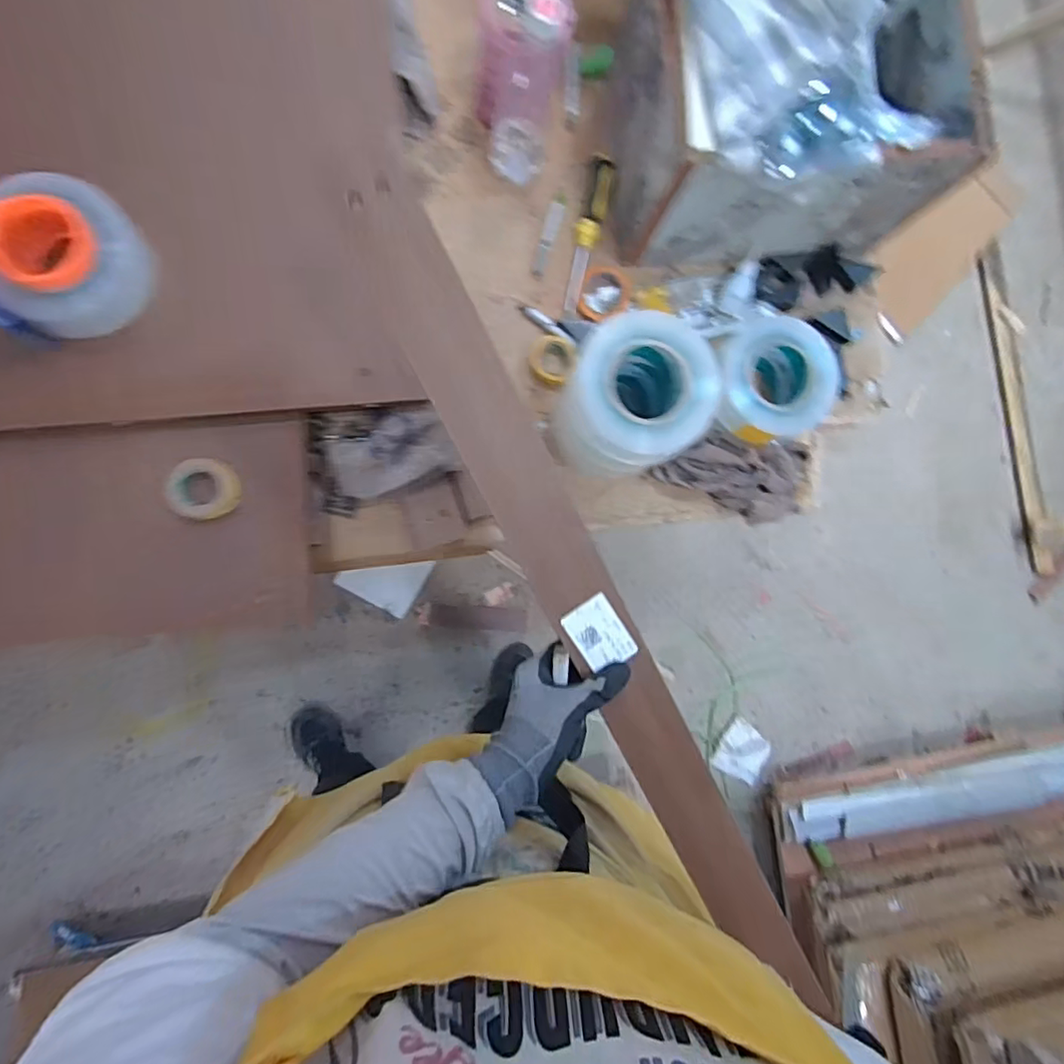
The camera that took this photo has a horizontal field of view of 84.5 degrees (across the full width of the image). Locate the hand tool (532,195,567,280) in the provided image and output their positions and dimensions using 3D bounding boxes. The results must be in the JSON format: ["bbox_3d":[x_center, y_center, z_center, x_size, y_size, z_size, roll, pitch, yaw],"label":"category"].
[{"bbox_3d":[0.021,-0.376,0.745,0.019,0.009,0.117,18,85,-6],"label":"hand tool"}]

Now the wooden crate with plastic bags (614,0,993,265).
[{"bbox_3d":[0.285,-0.482,0.636,0.339,0.249,0.263,-6,88,-8],"label":"wooden crate with plastic bags"}]

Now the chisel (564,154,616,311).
[{"bbox_3d":[0.070,-0.373,0.741,0.032,0.031,0.187,12,85,-6],"label":"chisel"}]

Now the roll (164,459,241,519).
[{"bbox_3d":[-0.332,-0.043,0.593,0.065,0.016,0.060,0,87,-7],"label":"roll"}]

